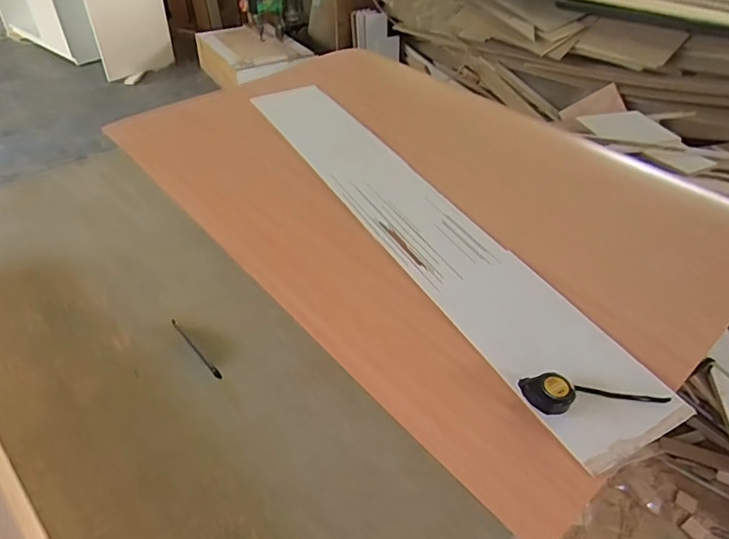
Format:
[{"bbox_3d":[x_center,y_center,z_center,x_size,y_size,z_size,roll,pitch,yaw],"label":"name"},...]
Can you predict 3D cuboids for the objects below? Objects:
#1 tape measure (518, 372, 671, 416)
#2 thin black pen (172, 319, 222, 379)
[{"bbox_3d":[0.344,0.179,0.761,0.210,0.037,0.058,-5,43,-7],"label":"tape measure"},{"bbox_3d":[-0.276,0.128,0.830,0.009,0.006,0.155,-31,52,-30],"label":"thin black pen"}]

